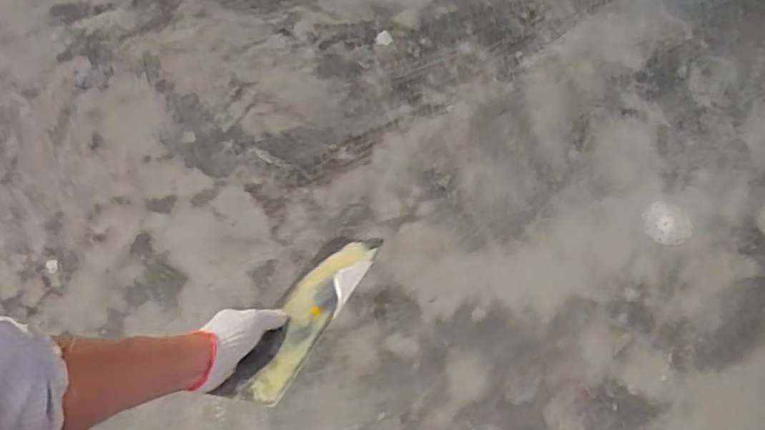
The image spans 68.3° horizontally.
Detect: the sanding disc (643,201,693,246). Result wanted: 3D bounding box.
[{"bbox_3d":[0.824,0.023,1.634,0.146,0.005,0.137,3,61,-6],"label":"sanding disc"}]

